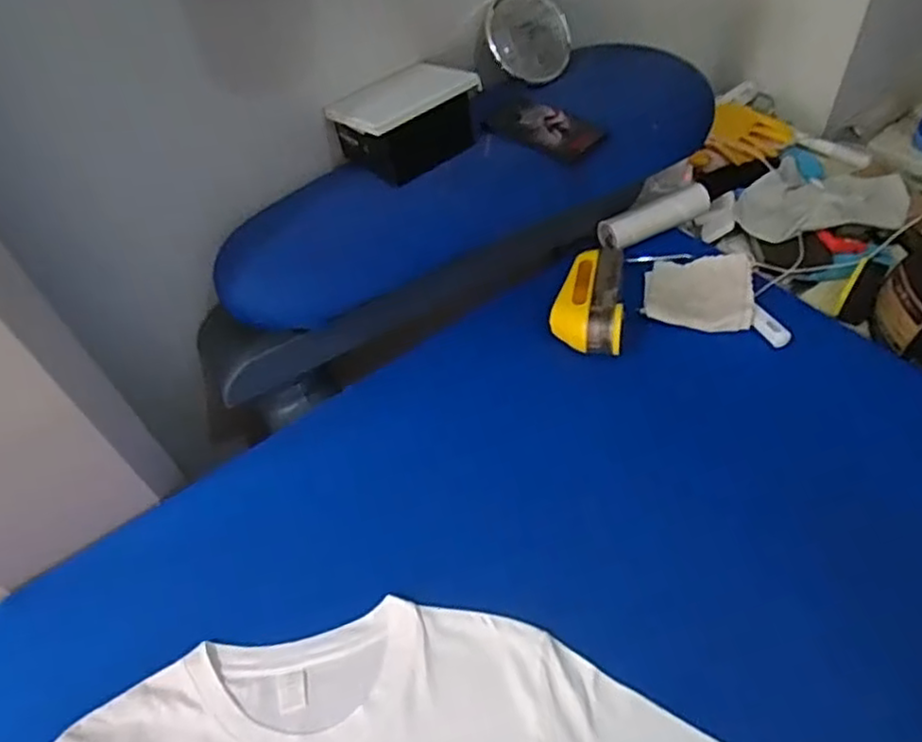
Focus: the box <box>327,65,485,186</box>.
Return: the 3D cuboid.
[{"bbox_3d":[-0.063,-0.303,0.806,0.153,0.069,0.121,-32,54,-17],"label":"box"}]

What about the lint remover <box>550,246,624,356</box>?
[{"bbox_3d":[0.164,-0.093,0.872,0.085,0.058,0.155,4,52,11],"label":"lint remover"}]

